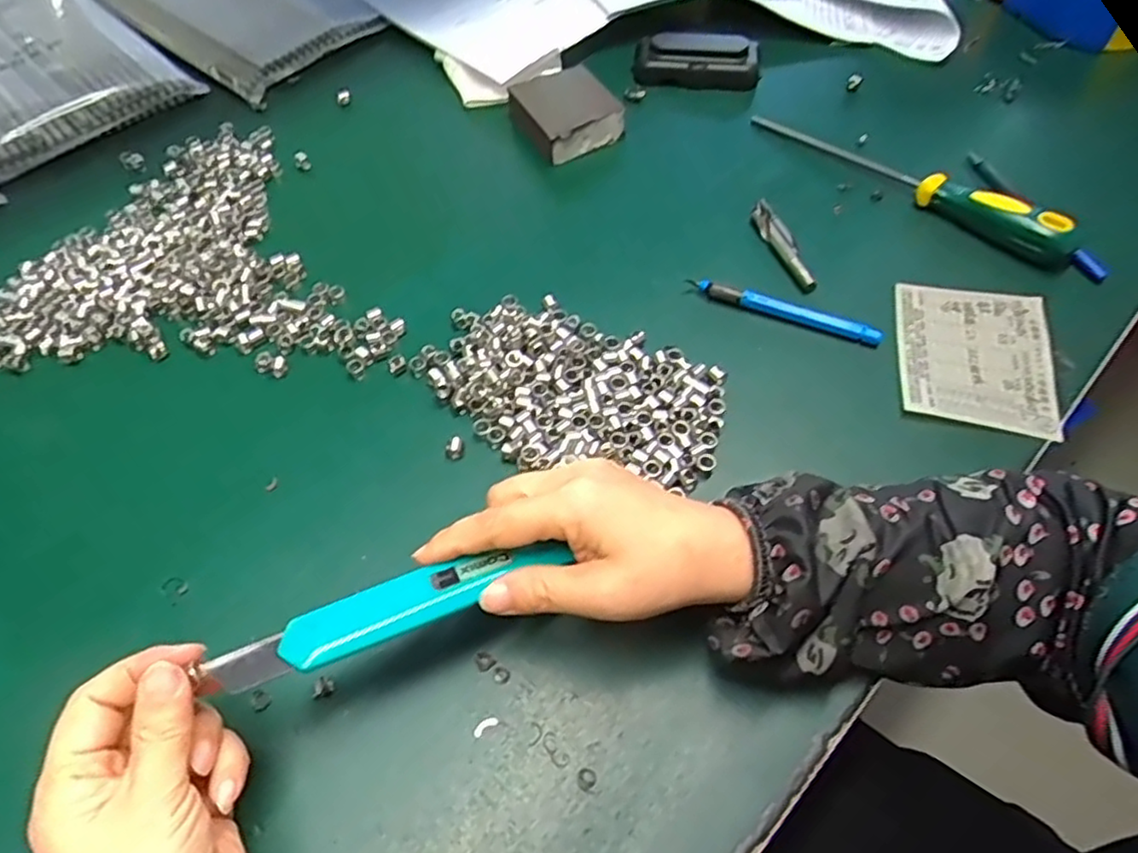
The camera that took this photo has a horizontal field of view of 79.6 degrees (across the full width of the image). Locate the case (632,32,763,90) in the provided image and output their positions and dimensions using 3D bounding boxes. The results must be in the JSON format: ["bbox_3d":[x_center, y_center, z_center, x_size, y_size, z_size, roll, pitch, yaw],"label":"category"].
[{"bbox_3d":[0.106,-0.306,0.568,0.103,0.035,0.028,9,58,6],"label":"case"}]

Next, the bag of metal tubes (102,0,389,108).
[{"bbox_3d":[-0.339,-0.429,0.666,0.334,0.021,0.174,38,65,22],"label":"bag of metal tubes"}]

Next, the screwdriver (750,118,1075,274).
[{"bbox_3d":[0.243,-0.185,0.496,0.242,0.038,0.023,39,66,23],"label":"screwdriver"}]

